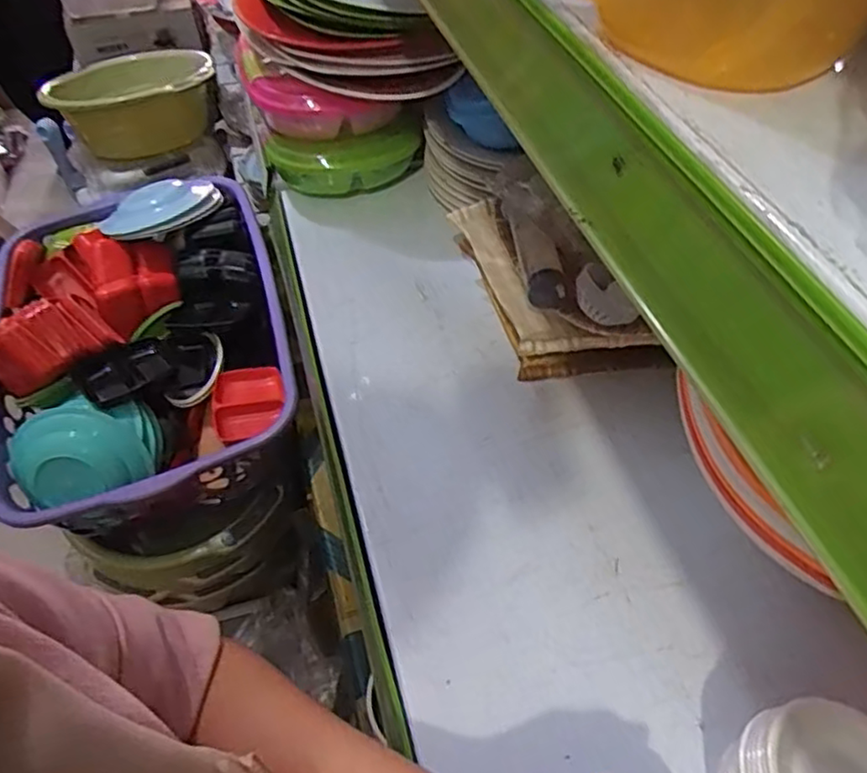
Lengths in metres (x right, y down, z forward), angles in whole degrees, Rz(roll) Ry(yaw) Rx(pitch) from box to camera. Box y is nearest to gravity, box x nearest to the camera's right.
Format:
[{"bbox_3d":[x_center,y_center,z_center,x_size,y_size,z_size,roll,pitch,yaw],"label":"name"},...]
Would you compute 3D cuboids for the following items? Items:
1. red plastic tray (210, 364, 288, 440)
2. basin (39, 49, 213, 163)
[{"bbox_3d":[-0.203,0.018,0.732,0.078,0.030,0.072,-14,53,-11],"label":"red plastic tray"},{"bbox_3d":[-0.483,-0.460,1.081,0.239,0.146,0.214,-33,58,-24],"label":"basin"}]

